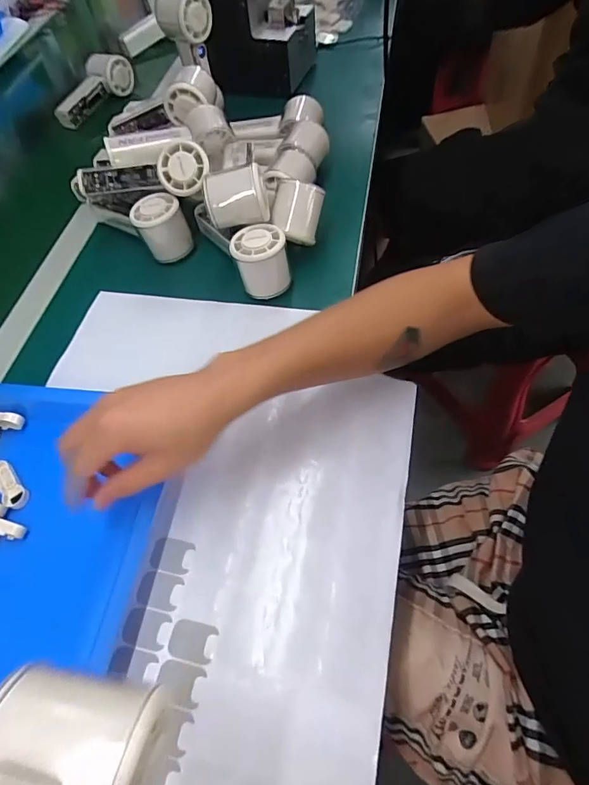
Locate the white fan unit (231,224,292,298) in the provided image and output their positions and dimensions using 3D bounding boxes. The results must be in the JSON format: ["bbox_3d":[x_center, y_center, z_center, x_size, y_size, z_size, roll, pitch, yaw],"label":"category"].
[{"bbox_3d":[-0.034,-0.136,0.476,0.055,0.056,0.052,-12,57,-1],"label":"white fan unit"}]

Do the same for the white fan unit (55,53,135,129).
[{"bbox_3d":[-0.333,-0.499,0.745,0.049,0.060,0.152,27,64,23],"label":"white fan unit"}]

